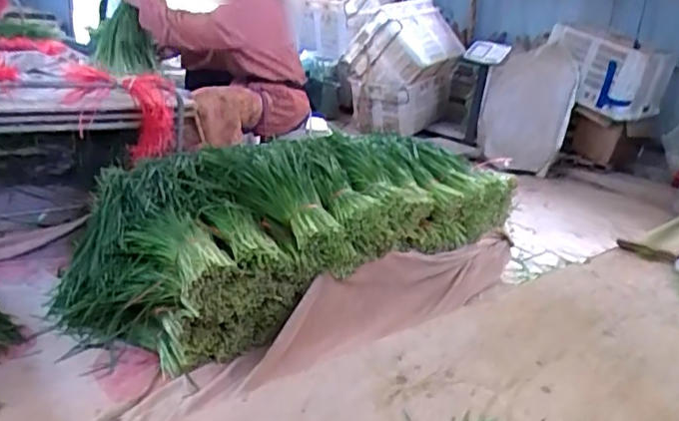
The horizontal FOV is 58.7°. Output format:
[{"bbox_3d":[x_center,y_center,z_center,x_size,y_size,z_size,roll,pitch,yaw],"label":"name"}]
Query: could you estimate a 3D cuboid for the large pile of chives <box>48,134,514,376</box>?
[{"bbox_3d":[-0.127,0.016,1.607,1.215,0.370,0.617,-15,24,-18],"label":"large pile of chives"}]

